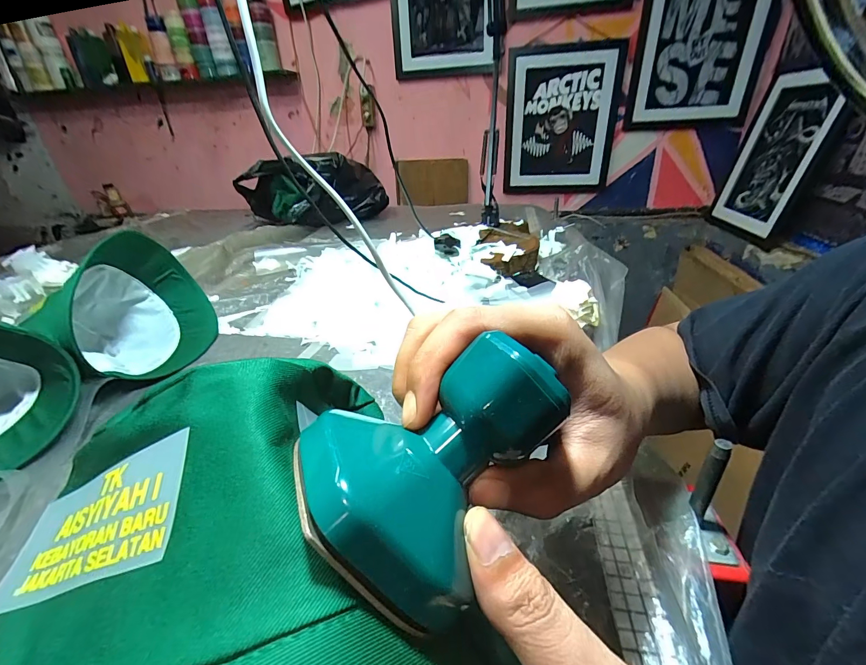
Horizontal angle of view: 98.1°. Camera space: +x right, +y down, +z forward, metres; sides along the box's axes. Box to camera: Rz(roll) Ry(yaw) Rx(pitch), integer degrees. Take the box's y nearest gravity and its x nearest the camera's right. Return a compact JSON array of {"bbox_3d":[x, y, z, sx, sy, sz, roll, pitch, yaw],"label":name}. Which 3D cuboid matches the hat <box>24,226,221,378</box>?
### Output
[{"bbox_3d":[-0.384,-0.025,0.489,0.178,0.134,0.192,-26,37,-36],"label":"hat"}]

